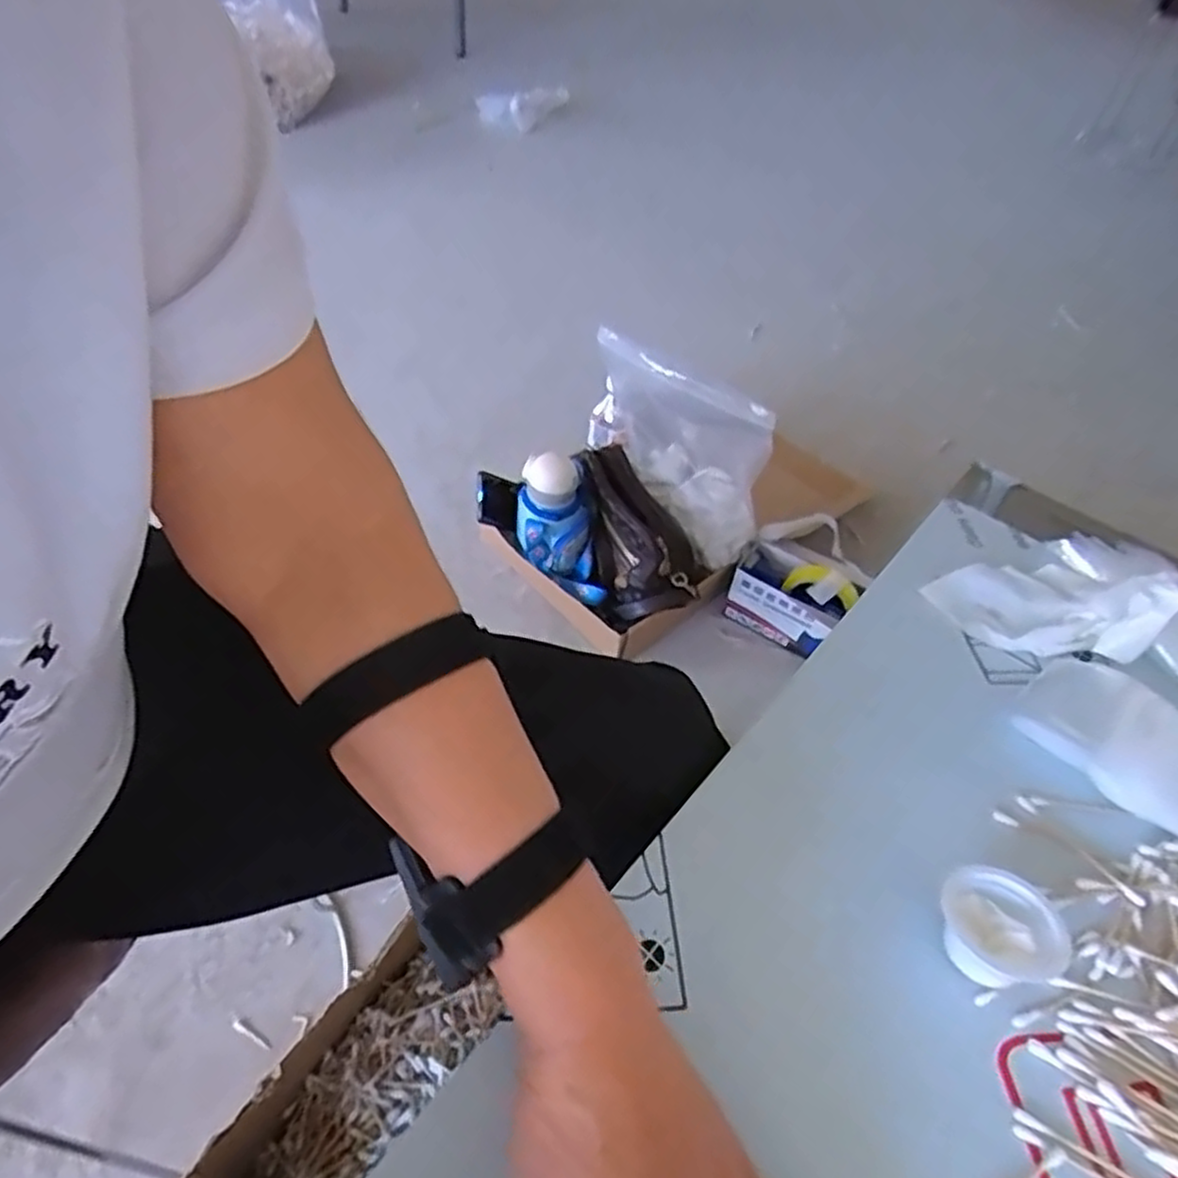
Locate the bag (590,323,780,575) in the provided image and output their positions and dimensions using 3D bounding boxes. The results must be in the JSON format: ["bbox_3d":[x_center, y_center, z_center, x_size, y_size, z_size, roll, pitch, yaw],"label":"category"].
[{"bbox_3d":[0.114,-0.216,1.030,0.304,0.256,0.082,36,55,24],"label":"bag"}]

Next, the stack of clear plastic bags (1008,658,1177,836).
[{"bbox_3d":[0.324,0.092,0.423,0.076,0.022,0.133,-31,58,-28],"label":"stack of clear plastic bags"}]

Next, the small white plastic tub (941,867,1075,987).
[{"bbox_3d":[0.196,0.163,0.354,0.054,0.023,0.049,28,52,19],"label":"small white plastic tub"}]

